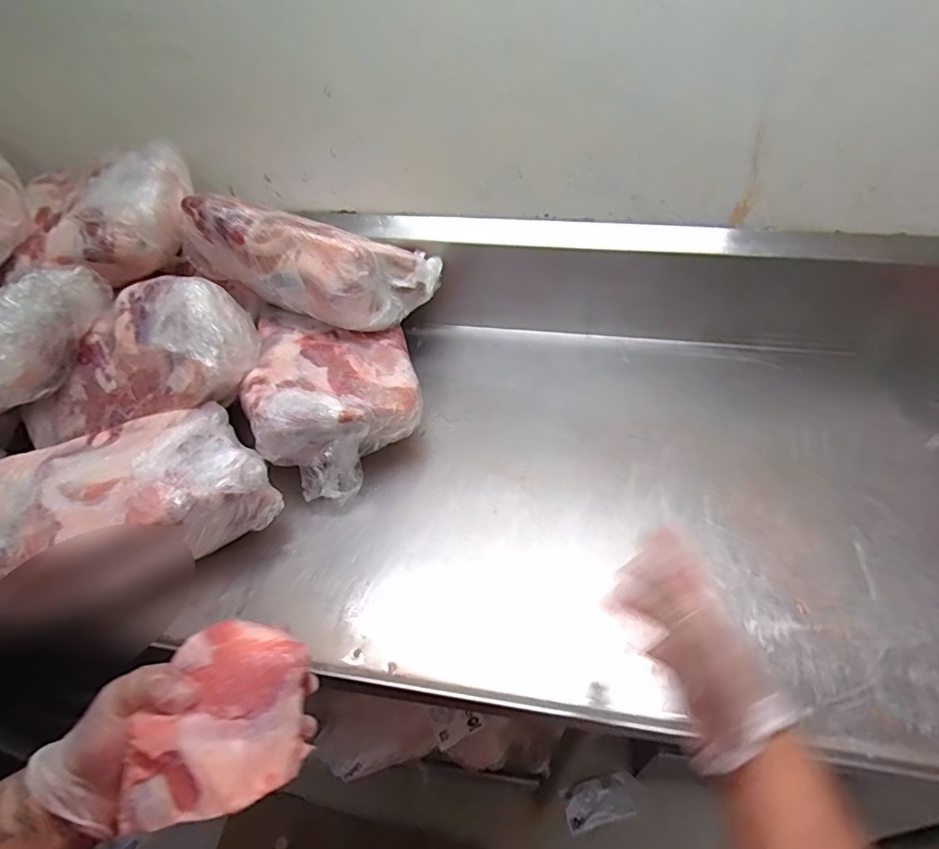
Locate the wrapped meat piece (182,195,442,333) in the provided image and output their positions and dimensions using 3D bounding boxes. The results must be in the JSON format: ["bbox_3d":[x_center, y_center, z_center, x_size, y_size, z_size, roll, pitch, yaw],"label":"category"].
[{"bbox_3d":[-0.254,-0.259,0.829,0.402,0.135,0.165,14,45,-9],"label":"wrapped meat piece"}]

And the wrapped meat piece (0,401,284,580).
[{"bbox_3d":[-0.411,0.099,0.615,0.320,0.123,0.159,-25,48,-21],"label":"wrapped meat piece"}]

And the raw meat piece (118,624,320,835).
[{"bbox_3d":[-0.171,0.201,0.366,0.102,0.042,0.122,-5,45,-2],"label":"raw meat piece"}]

